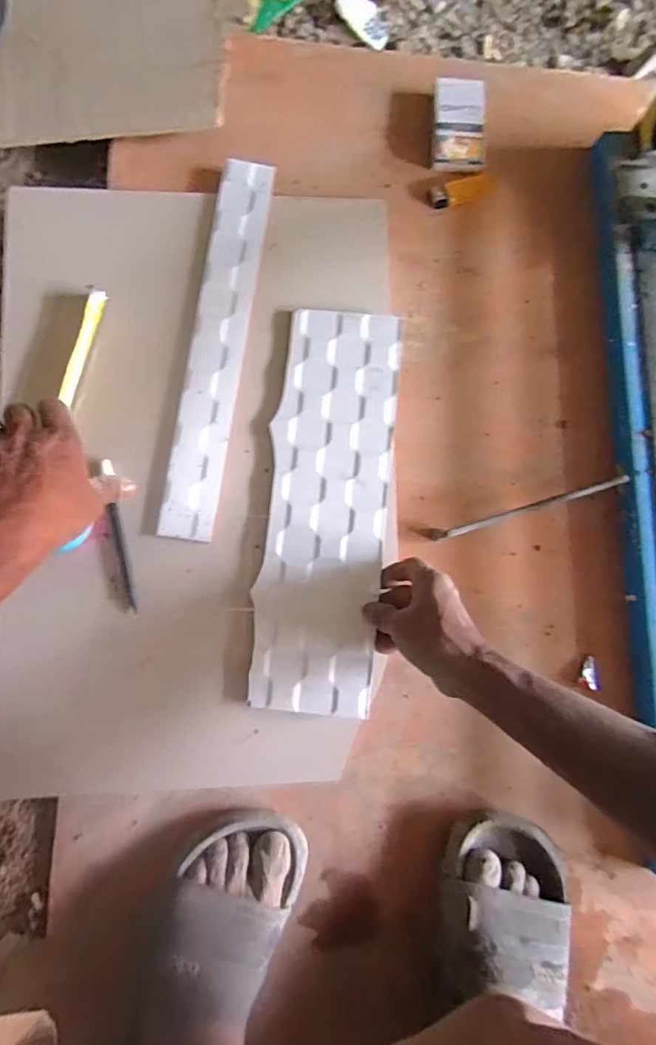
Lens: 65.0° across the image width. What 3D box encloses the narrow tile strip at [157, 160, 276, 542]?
[{"bbox_3d":[-0.113,-0.178,0.525,0.056,0.014,0.390,9,84,-5],"label":"narrow tile strip"}]

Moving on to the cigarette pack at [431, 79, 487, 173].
[{"bbox_3d":[0.145,-0.439,0.568,0.060,0.026,0.104,4,85,-6],"label":"cigarette pack"}]

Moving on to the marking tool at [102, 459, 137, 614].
[{"bbox_3d":[-0.206,0.013,0.505,0.011,0.006,0.150,-9,86,-7],"label":"marking tool"}]

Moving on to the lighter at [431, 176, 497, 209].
[{"bbox_3d":[0.154,-0.368,0.572,0.077,0.014,0.024,-13,87,-7],"label":"lighter"}]

